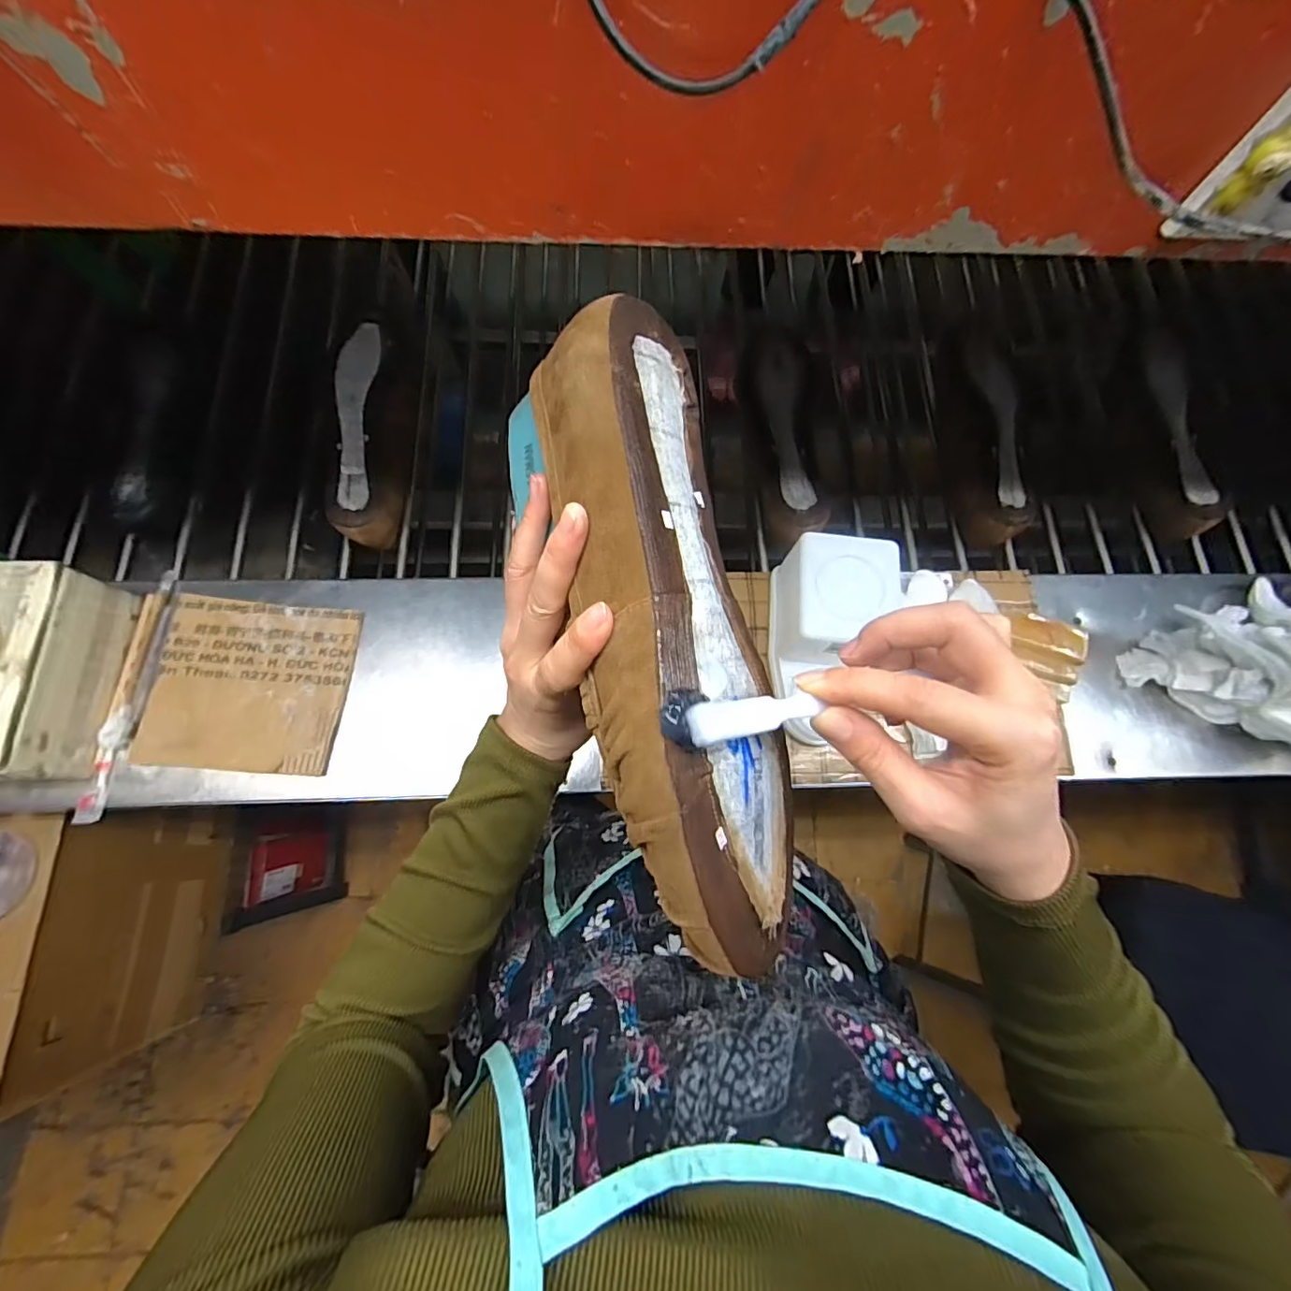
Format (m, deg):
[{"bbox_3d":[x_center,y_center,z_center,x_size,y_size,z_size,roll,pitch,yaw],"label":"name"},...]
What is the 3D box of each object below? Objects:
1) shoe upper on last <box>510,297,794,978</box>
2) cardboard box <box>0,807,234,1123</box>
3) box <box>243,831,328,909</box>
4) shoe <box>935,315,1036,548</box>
[{"bbox_3d":[-0.002,-0.002,0.244,0.080,0.103,0.281,-14,84,39],"label":"shoe upper on last"},{"bbox_3d":[-0.811,0.376,0.671,0.347,0.313,0.310,-1,73,-3],"label":"cardboard box"},{"bbox_3d":[-0.683,0.423,1.050,0.034,0.232,0.117,-5,74,-4],"label":"box"},{"bbox_3d":[0.422,-0.263,0.675,0.083,0.088,0.270,-1,73,-3],"label":"shoe"}]

